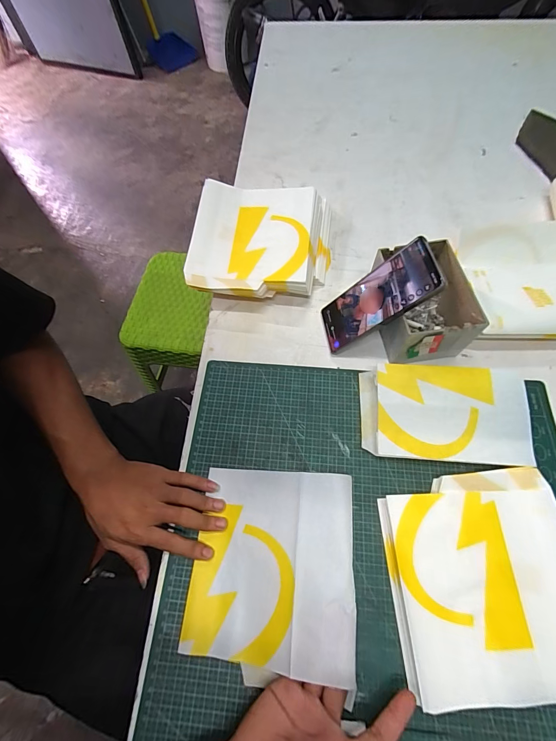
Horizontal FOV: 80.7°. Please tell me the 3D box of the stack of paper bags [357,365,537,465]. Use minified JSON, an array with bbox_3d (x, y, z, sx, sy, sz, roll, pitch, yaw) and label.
[{"bbox_3d":[0.198,0.052,0.395,0.186,0.033,0.113,6,65,4],"label":"stack of paper bags"}]

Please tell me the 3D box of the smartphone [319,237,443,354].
[{"bbox_3d":[0.119,-0.087,0.411,0.012,0.163,0.072,14,58,-37],"label":"smartphone"}]

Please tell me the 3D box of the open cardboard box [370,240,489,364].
[{"bbox_3d":[0.184,-0.086,0.433,0.101,0.080,0.132,-8,65,-3],"label":"open cardboard box"}]

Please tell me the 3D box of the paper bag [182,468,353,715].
[{"bbox_3d":[-0.006,0.194,0.332,0.158,0.016,0.174,-3,64,20],"label":"paper bag"}]

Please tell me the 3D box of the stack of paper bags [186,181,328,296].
[{"bbox_3d":[-0.022,-0.200,0.508,0.208,0.061,0.211,4,65,3],"label":"stack of paper bags"}]

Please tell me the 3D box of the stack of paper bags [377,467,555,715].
[{"bbox_3d":[0.206,0.207,0.329,0.181,0.024,0.190,-5,65,-1],"label":"stack of paper bags"}]

